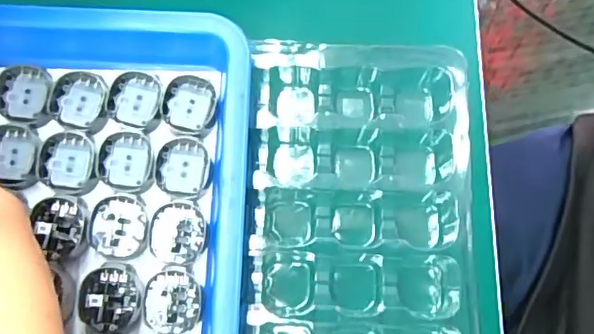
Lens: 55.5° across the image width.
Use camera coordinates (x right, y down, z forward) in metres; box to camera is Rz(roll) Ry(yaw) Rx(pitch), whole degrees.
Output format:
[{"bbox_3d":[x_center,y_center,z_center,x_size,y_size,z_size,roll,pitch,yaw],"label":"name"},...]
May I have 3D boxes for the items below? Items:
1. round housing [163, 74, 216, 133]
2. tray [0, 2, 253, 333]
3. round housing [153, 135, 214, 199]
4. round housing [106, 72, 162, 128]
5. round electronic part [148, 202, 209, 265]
[{"bbox_3d":[-0.051,-0.030,0.269,0.023,0.008,0.027,10,76,3],"label":"round housing"},{"bbox_3d":[-0.111,0.035,0.246,0.173,0.031,0.216,2,76,1],"label":"tray"},{"bbox_3d":[-0.053,0.000,0.260,0.025,0.006,0.028,1,76,1],"label":"round housing"},{"bbox_3d":[-0.077,-0.032,0.270,0.025,0.009,0.026,0,76,0],"label":"round housing"},{"bbox_3d":[-0.053,0.030,0.255,0.024,0.009,0.027,1,76,1],"label":"round electronic part"}]

